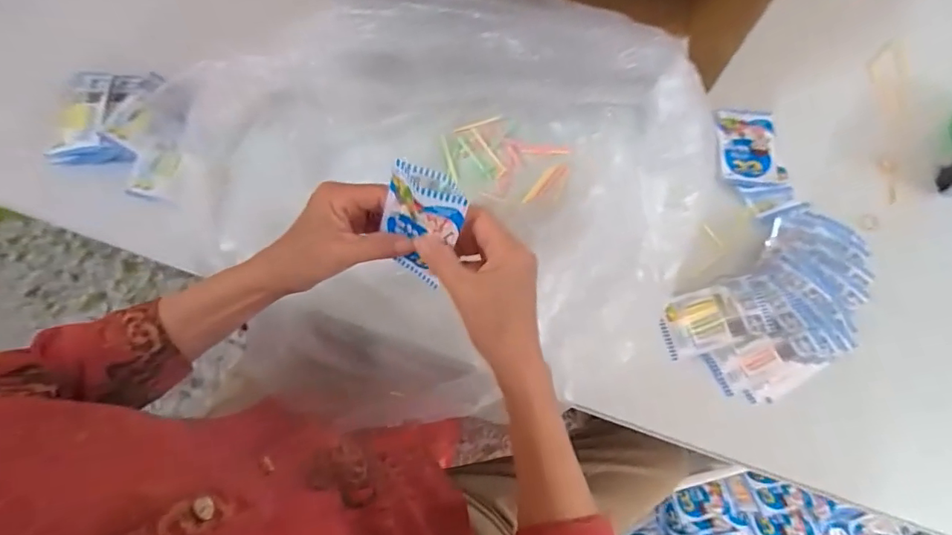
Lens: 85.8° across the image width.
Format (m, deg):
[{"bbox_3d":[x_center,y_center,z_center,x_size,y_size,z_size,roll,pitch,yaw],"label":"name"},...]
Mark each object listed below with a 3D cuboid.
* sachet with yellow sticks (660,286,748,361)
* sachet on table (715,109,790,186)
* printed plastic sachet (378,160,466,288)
[{"bbox_3d":[0.230,0.056,0.528,0.076,0.013,0.059,-21,71,18],"label":"sachet with yellow sticks"},{"bbox_3d":[0.323,-0.142,0.606,0.074,0.012,0.092,3,72,-1],"label":"sachet on table"},{"bbox_3d":[-0.043,-0.030,0.391,0.060,0.102,0.019,32,51,9],"label":"printed plastic sachet"}]

